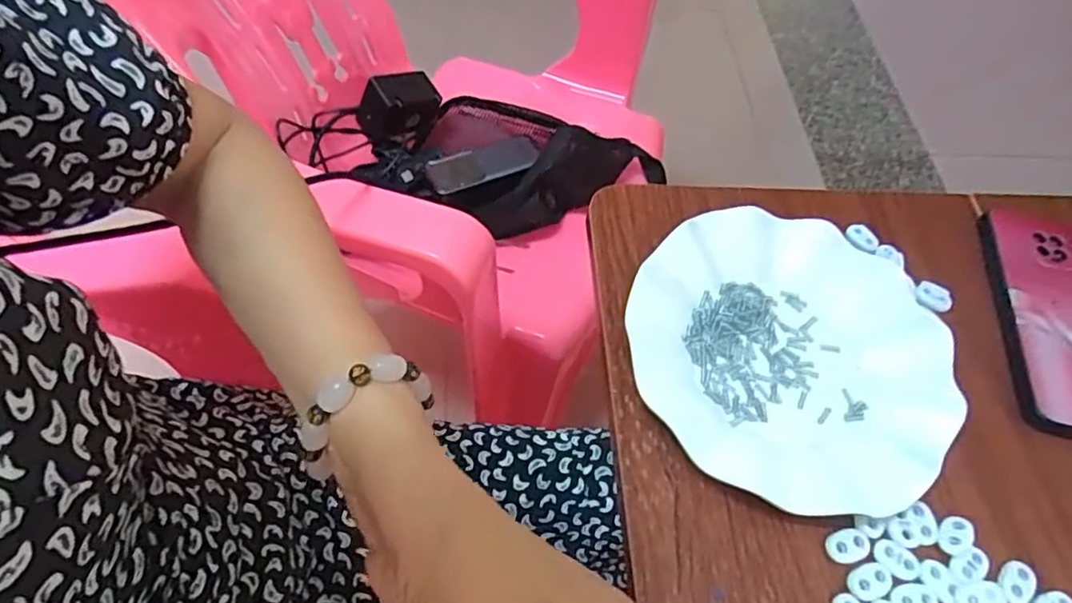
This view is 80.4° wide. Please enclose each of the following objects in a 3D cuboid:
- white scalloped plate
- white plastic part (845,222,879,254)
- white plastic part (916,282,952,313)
[{"bbox_3d":[0.147,0.026,0.371,0.185,0.024,0.179,2,58,-3],"label":"white scalloped plate"},{"bbox_3d":[0.223,-0.043,0.434,0.023,0.007,0.012,41,64,20],"label":"white plastic part"},{"bbox_3d":[0.259,-0.003,0.413,0.024,0.009,0.013,24,59,11],"label":"white plastic part"}]

